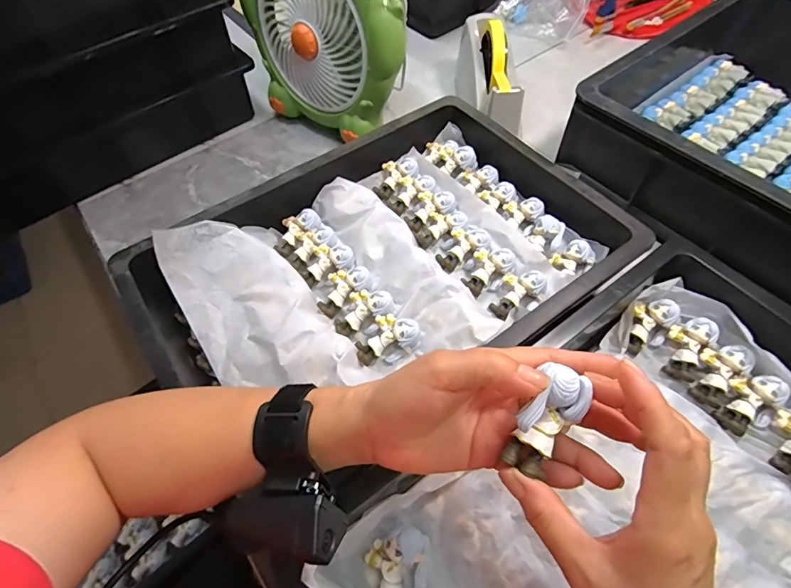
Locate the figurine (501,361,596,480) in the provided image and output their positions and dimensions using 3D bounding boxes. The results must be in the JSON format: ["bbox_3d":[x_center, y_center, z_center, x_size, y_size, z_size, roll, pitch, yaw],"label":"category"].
[{"bbox_3d":[0.080,0.069,0.229,0.025,0.020,0.059,33,96,21],"label":"figurine"}]

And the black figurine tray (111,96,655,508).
[{"bbox_3d":[-0.014,-0.029,0.449,0.439,0.066,0.321,-34,62,-18],"label":"black figurine tray"}]

